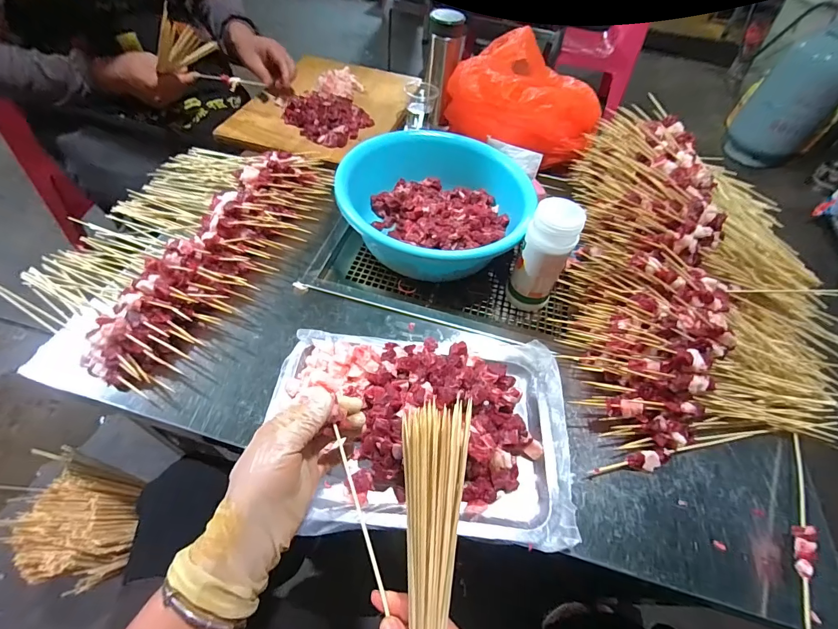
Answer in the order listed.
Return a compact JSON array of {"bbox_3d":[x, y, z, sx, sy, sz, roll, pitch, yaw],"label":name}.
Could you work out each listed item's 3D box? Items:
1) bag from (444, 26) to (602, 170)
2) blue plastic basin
[{"bbox_3d":[0.199,-0.421,0.732,0.264,0.131,0.286,12,54,4],"label":"bag"},{"bbox_3d":[0.024,-0.170,0.605,0.275,0.110,0.275,10,54,2],"label":"blue plastic basin"}]

